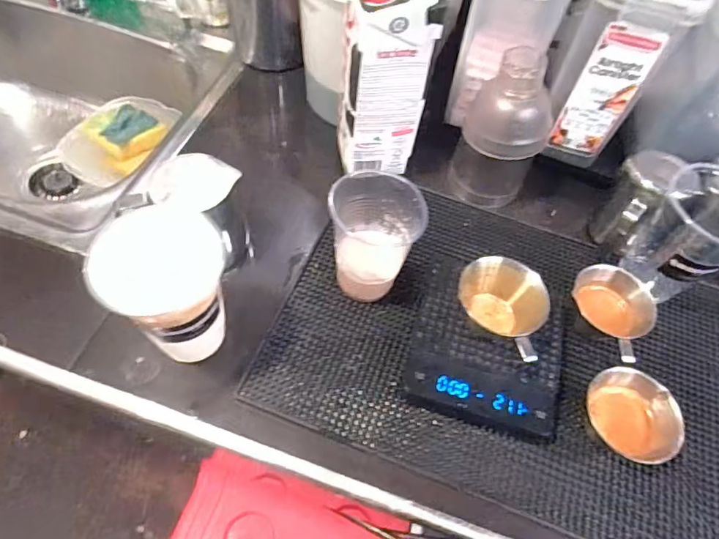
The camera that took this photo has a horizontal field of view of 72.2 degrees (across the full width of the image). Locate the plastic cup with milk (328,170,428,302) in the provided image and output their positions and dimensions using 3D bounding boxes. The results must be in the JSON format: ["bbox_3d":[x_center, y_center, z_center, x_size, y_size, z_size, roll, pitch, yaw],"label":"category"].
[{"bbox_3d":[0.012,-0.029,0.442,0.070,0.108,0.070,2,56,-4],"label":"plastic cup with milk"}]

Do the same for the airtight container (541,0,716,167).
[{"bbox_3d":[0.267,-0.227,0.526,0.102,0.193,0.149,25,58,11],"label":"airtight container"}]

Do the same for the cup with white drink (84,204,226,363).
[{"bbox_3d":[-0.146,0.022,0.391,0.088,0.127,0.078,-22,61,-18],"label":"cup with white drink"}]

